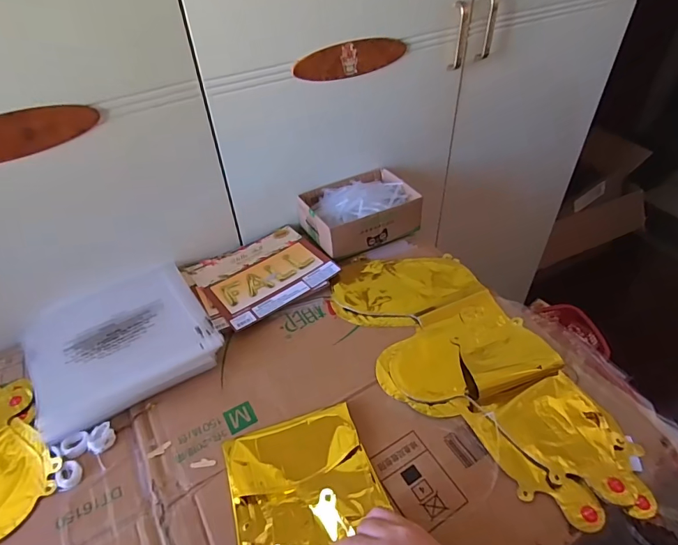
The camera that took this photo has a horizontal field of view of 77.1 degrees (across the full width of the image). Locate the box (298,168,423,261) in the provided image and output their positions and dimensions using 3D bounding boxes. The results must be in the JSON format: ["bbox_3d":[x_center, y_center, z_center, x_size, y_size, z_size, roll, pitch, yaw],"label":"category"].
[{"bbox_3d":[0.033,-0.113,0.742,0.188,0.065,0.142,-21,47,-19],"label":"box"}]

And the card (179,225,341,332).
[{"bbox_3d":[-0.123,0.000,0.676,0.204,0.010,0.170,-27,49,-24],"label":"card"}]

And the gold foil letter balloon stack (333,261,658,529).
[{"bbox_3d":[0.160,0.110,0.547,0.208,0.016,0.414,-18,46,-16],"label":"gold foil letter balloon stack"}]

